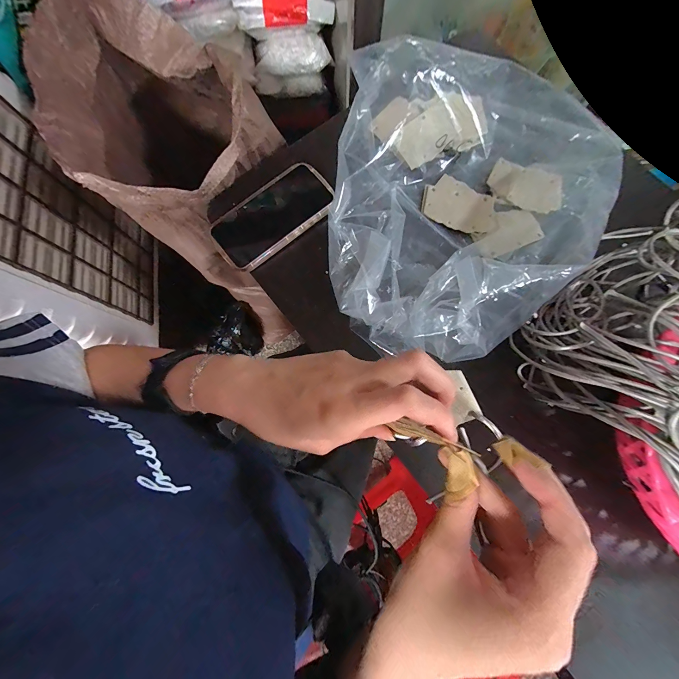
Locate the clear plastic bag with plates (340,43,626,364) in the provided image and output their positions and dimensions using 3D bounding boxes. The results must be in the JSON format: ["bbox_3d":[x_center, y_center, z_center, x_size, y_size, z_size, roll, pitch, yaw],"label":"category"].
[{"bbox_3d":[0.132,-0.181,0.345,0.271,0.067,0.350,7,79,3],"label":"clear plastic bag with plates"}]

